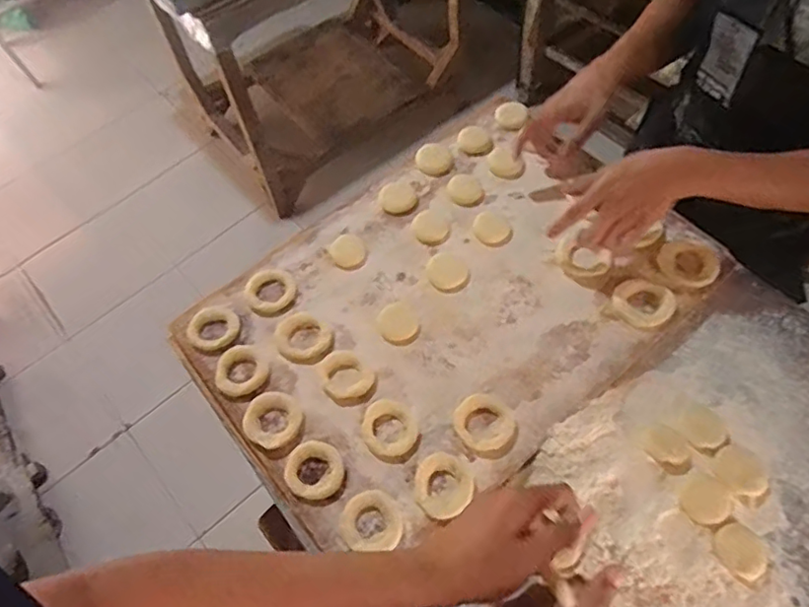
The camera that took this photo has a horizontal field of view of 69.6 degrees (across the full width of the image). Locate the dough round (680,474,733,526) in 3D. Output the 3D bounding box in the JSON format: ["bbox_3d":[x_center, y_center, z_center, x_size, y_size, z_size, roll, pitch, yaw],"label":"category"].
[{"bbox_3d":[0.312,0.205,0.603,0.050,0.006,0.045,-40,68,-16],"label":"dough round"}]

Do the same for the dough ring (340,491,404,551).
[{"bbox_3d":[-0.034,0.229,0.617,0.064,0.008,0.058,0,63,3],"label":"dough ring"}]

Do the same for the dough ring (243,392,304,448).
[{"bbox_3d":[-0.151,0.132,0.667,0.065,0.012,0.064,-1,63,3],"label":"dough ring"}]

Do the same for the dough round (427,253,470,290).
[{"bbox_3d":[0.055,-0.042,0.757,0.050,0.007,0.055,-1,63,3],"label":"dough round"}]

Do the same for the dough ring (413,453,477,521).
[{"bbox_3d":[0.040,0.194,0.627,0.063,0.014,0.058,-1,63,3],"label":"dough ring"}]

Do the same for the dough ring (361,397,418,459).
[{"bbox_3d":[-0.018,0.141,0.659,0.060,0.009,0.067,-31,65,-12],"label":"dough ring"}]

